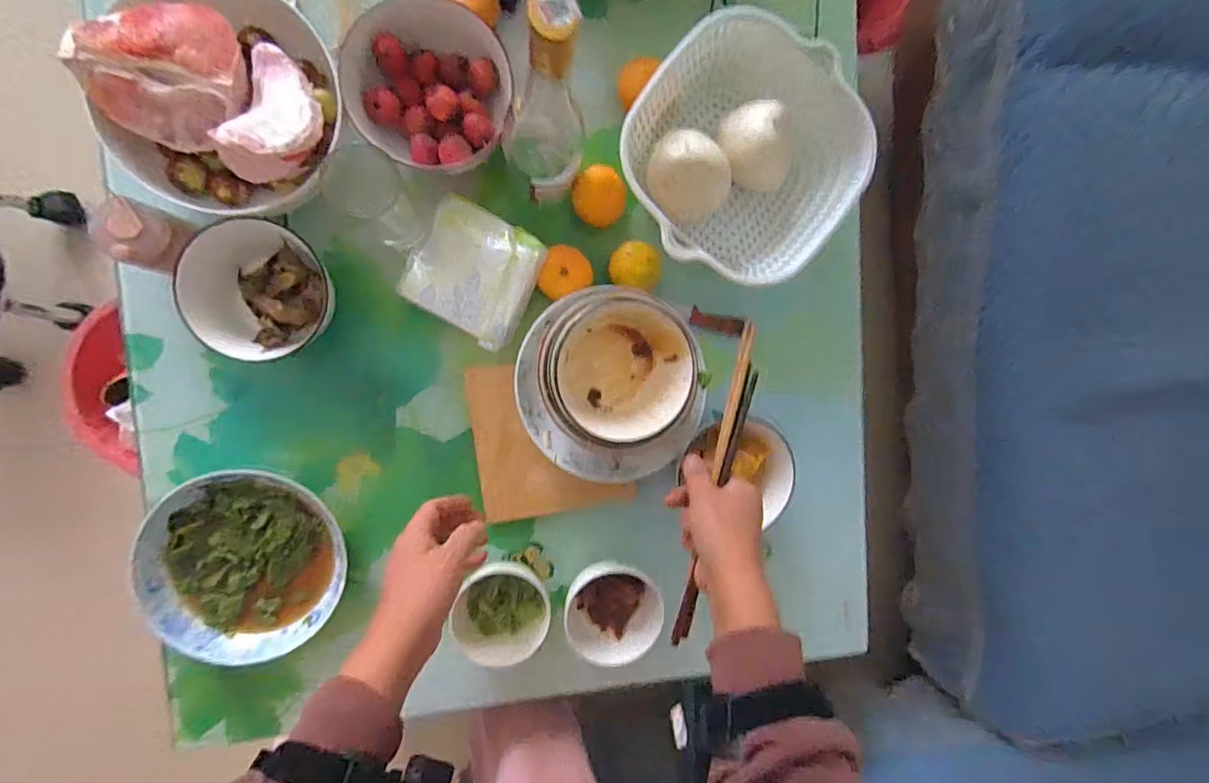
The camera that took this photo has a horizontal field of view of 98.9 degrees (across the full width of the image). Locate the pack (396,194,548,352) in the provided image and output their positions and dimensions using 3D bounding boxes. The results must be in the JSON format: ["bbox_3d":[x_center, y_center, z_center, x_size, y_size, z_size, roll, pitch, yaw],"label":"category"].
[{"bbox_3d":[-0.132,-0.121,0.524,0.129,0.039,0.121,33,89,-8],"label":"pack"}]

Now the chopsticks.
[{"bbox_3d":[0.098,0.081,0.445,0.017,0.013,0.277,12,94,-8],"label":"chopsticks"}]

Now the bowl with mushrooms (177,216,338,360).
[{"bbox_3d":[-0.332,-0.097,0.502,0.116,0.071,0.122,0,94,-7],"label":"bowl with mushrooms"}]

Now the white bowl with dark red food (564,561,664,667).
[{"bbox_3d":[0.009,0.234,0.565,0.102,0.058,0.100,0,94,-7],"label":"white bowl with dark red food"}]

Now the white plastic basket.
[{"bbox_3d":[0.138,-0.236,0.537,0.222,0.088,0.236,39,88,-8],"label":"white plastic basket"}]

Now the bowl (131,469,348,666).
[{"bbox_3d":[-0.361,0.173,0.529,0.181,0.049,0.177,0,94,-7],"label":"bowl"}]

